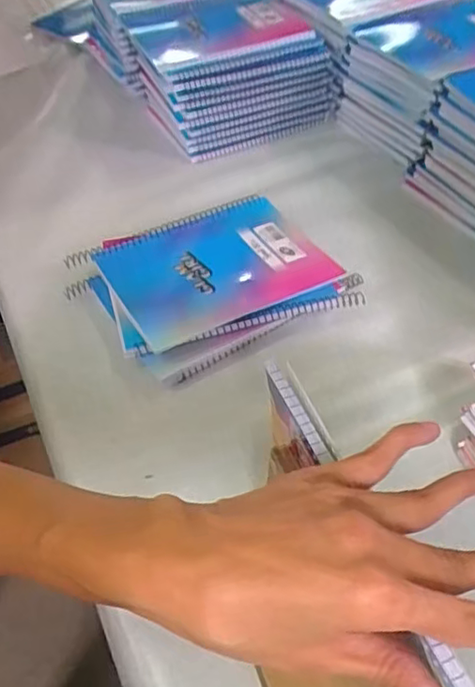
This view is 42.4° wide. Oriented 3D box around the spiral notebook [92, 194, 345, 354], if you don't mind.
[{"bbox_3d":[-0.019,-0.074,0.582,0.196,0.015,0.145,-22,53,-18],"label":"spiral notebook"}]

